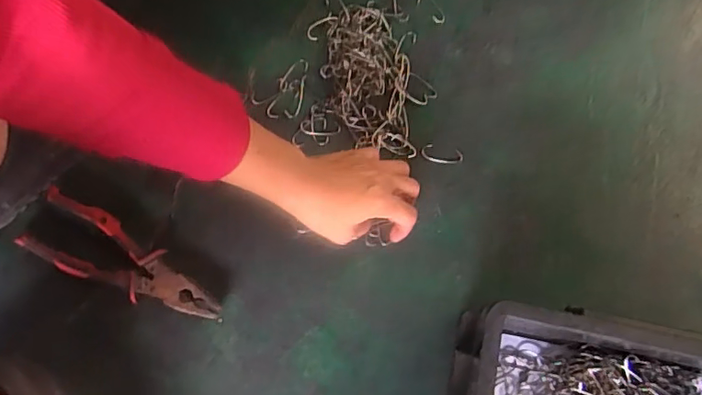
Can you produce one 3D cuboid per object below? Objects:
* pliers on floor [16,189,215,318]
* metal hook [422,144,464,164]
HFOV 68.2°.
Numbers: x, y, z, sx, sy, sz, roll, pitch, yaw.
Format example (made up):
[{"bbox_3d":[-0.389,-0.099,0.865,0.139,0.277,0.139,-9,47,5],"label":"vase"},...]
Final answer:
[{"bbox_3d":[-0.210,0.062,0.486,0.199,0.023,0.061,26,79,6],"label":"pliers on floor"},{"bbox_3d":[0.091,-0.042,0.518,0.042,0.004,0.016,13,78,3],"label":"metal hook"}]

